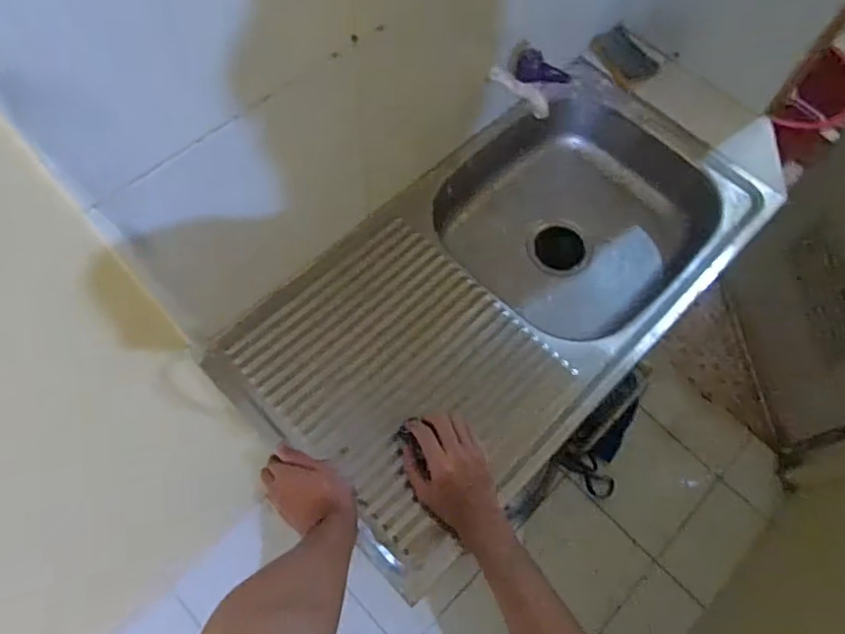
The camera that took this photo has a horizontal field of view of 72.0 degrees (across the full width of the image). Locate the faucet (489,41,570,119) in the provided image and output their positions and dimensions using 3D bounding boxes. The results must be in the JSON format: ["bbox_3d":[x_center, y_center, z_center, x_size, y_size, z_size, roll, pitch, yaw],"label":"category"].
[{"bbox_3d":[0.143,-0.318,0.767,0.053,0.074,0.107,-35,72,-17],"label":"faucet"}]

